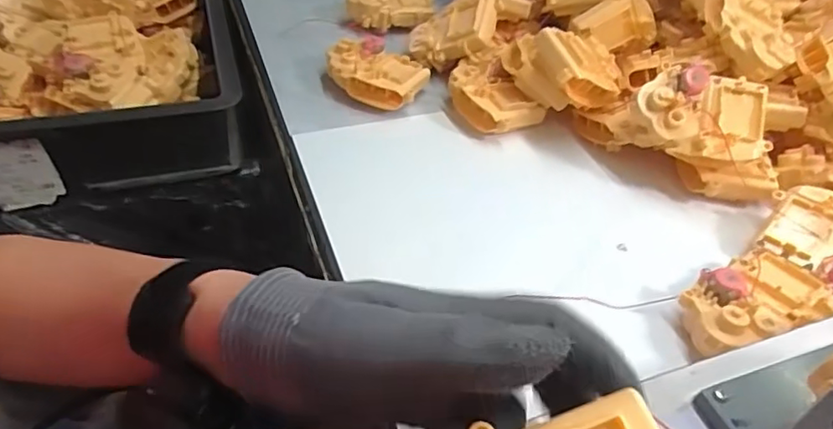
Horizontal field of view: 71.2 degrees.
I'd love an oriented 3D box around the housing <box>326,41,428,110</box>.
[{"bbox_3d":[-0.040,-0.130,0.549,0.093,0.040,0.057,15,44,11],"label":"housing"}]

